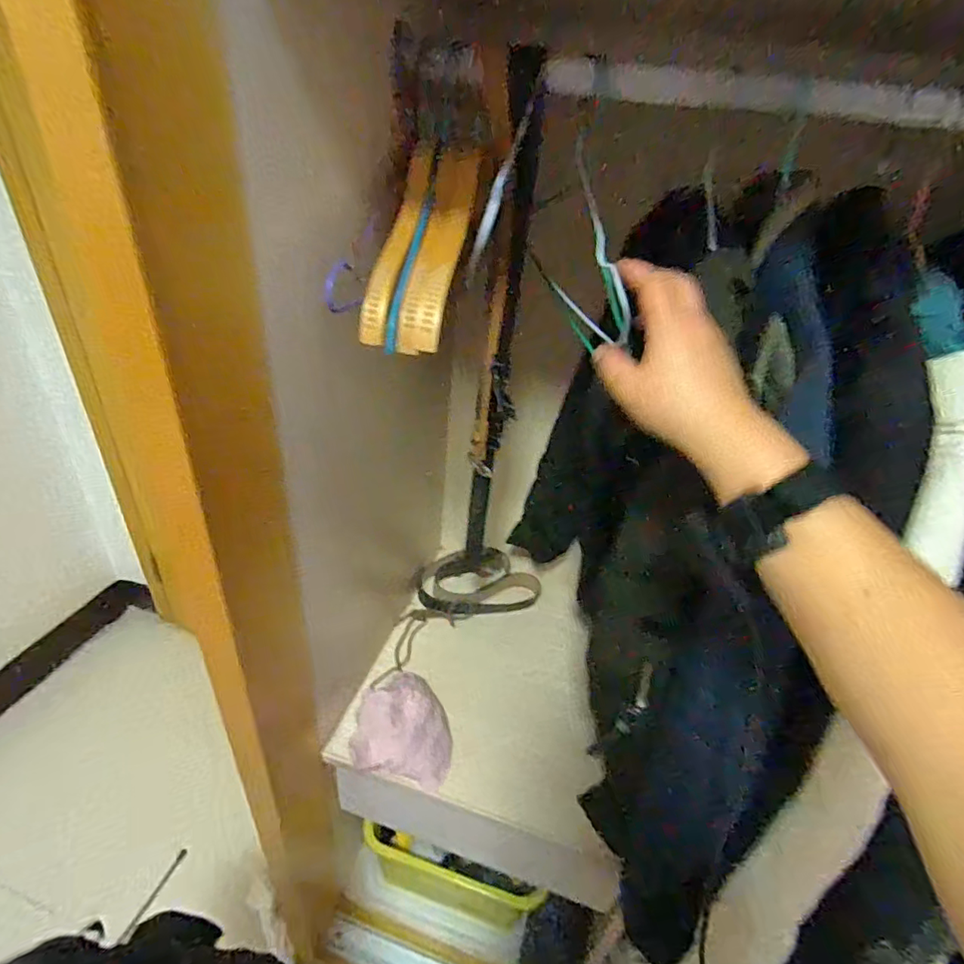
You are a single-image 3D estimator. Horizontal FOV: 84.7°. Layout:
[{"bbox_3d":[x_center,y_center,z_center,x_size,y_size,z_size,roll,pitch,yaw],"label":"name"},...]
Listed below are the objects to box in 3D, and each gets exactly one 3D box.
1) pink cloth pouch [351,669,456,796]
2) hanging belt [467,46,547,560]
[{"bbox_3d":[-0.112,0.359,0.774,0.141,0.082,0.137,3,34,-4],"label":"pink cloth pouch"},{"bbox_3d":[0.018,-0.143,0.671,0.043,0.624,0.072,4,34,-3],"label":"hanging belt"}]

